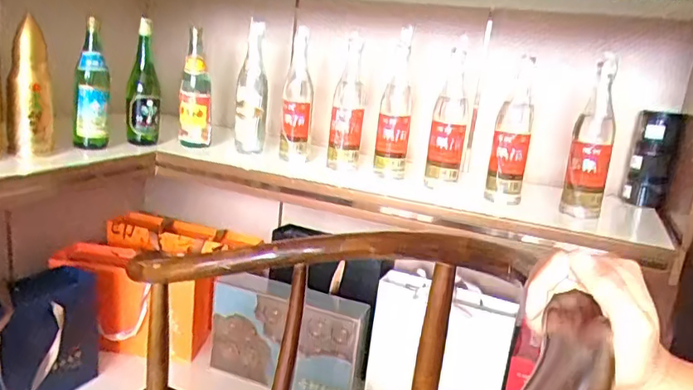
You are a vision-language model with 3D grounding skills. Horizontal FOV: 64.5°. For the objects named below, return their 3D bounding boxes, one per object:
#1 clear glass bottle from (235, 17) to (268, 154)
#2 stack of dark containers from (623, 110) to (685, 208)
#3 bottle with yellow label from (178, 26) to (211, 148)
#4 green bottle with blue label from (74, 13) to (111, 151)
[{"bbox_3d":[-0.203,-0.219,1.184,0.068,0.260,0.058,4,14,-10],"label":"clear glass bottle"},{"bbox_3d":[0.611,-0.071,1.100,0.074,0.188,0.059,15,16,29],"label":"stack of dark containers"},{"bbox_3d":[-0.328,-0.226,1.209,0.073,0.239,0.071,3,15,-14],"label":"bottle with yellow label"},{"bbox_3d":[-0.499,-0.203,1.079,0.065,0.221,0.062,0,15,-24],"label":"green bottle with blue label"}]

